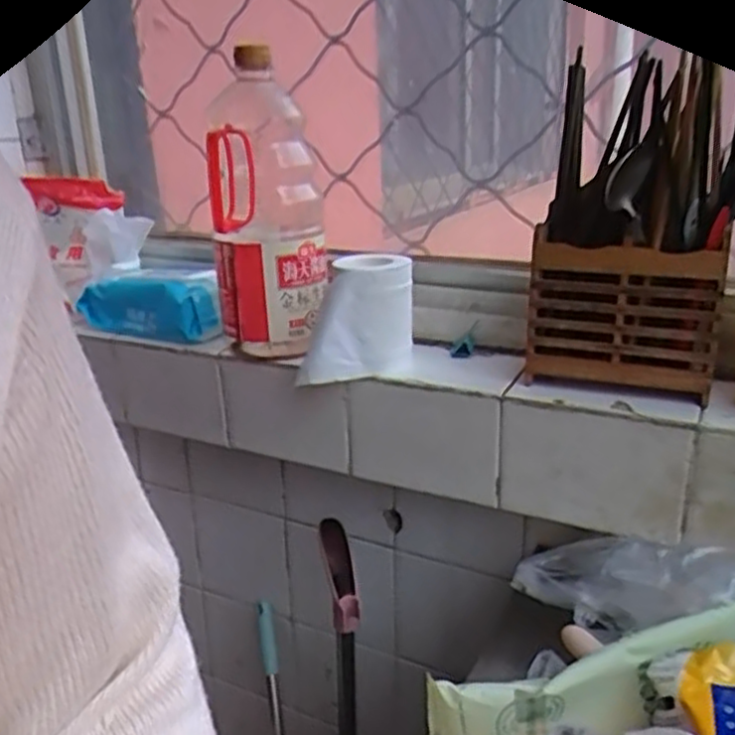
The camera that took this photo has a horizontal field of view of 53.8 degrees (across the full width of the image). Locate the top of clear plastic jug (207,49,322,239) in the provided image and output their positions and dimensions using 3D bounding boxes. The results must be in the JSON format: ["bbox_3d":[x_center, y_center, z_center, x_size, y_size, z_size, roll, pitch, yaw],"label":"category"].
[{"bbox_3d":[-0.101,-0.208,0.705,0.100,0.168,0.090,-4,20,-6],"label":"top of clear plastic jug"}]

